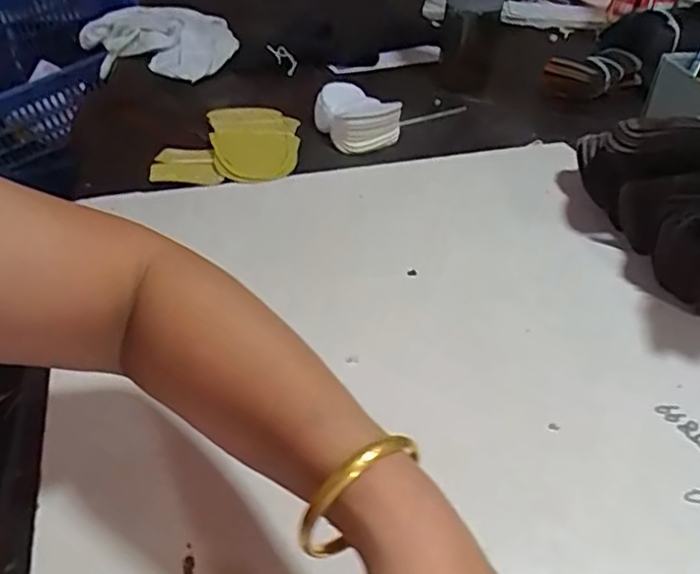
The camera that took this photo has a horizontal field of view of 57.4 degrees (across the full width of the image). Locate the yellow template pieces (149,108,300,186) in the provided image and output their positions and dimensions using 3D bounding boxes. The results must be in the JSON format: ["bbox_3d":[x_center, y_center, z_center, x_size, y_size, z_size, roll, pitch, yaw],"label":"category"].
[{"bbox_3d":[-0.142,-0.171,0.757,0.156,0.016,0.161,1,39,-1],"label":"yellow template pieces"}]

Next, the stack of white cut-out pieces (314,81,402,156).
[{"bbox_3d":[0.003,-0.207,0.785,0.103,0.042,0.091,27,46,28],"label":"stack of white cut-out pieces"}]

